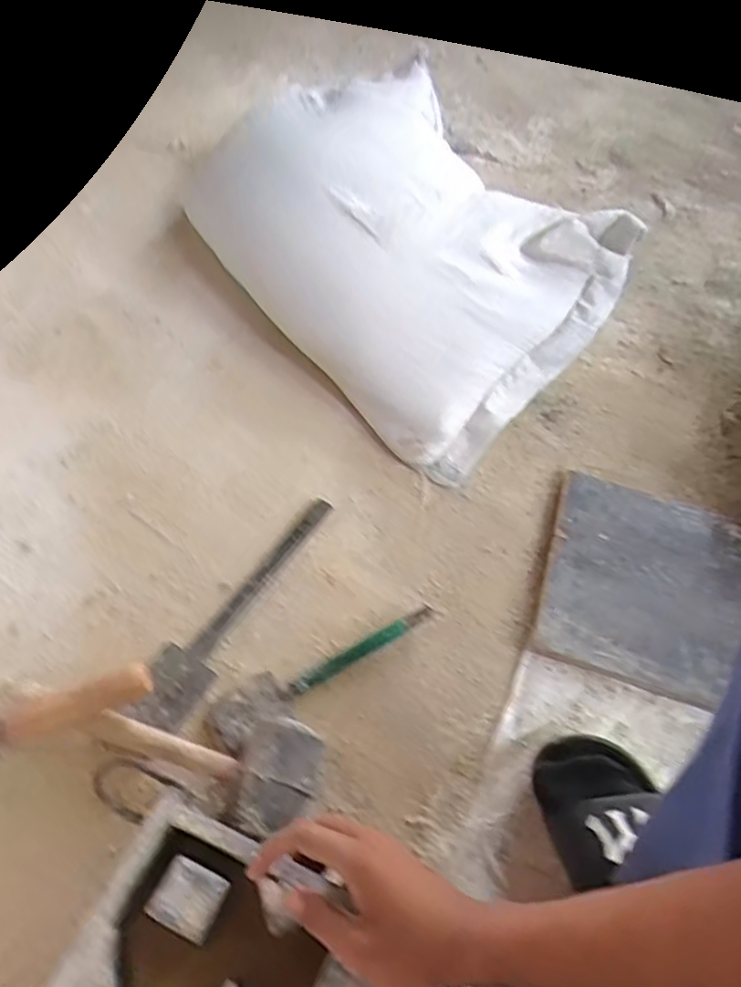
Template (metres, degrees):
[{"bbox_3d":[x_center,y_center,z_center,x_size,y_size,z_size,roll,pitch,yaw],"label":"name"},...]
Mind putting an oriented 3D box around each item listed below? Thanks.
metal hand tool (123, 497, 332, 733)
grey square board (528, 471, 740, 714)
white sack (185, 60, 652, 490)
[{"bbox_3d":[-0.141,0.111,0.703,0.056,0.022,0.294,25,57,13],"label":"metal hand tool"},{"bbox_3d":[0.321,0.102,0.746,0.240,0.026,0.249,18,55,9],"label":"grey square board"},{"bbox_3d":[0.041,-0.328,0.922,0.361,0.209,0.525,-36,64,-25],"label":"white sack"}]

